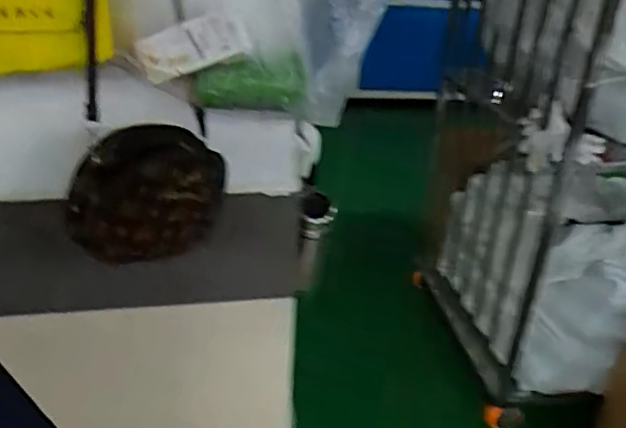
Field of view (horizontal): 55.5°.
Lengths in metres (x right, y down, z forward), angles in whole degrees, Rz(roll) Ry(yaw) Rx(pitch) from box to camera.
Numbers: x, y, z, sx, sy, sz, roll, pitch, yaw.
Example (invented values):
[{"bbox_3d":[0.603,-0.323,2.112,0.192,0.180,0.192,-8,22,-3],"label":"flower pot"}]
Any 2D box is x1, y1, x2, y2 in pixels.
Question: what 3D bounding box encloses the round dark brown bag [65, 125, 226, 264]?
[{"bbox_3d":[-0.195,-0.017,0.749,0.072,0.169,0.199,28,38,36],"label":"round dark brown bag"}]

